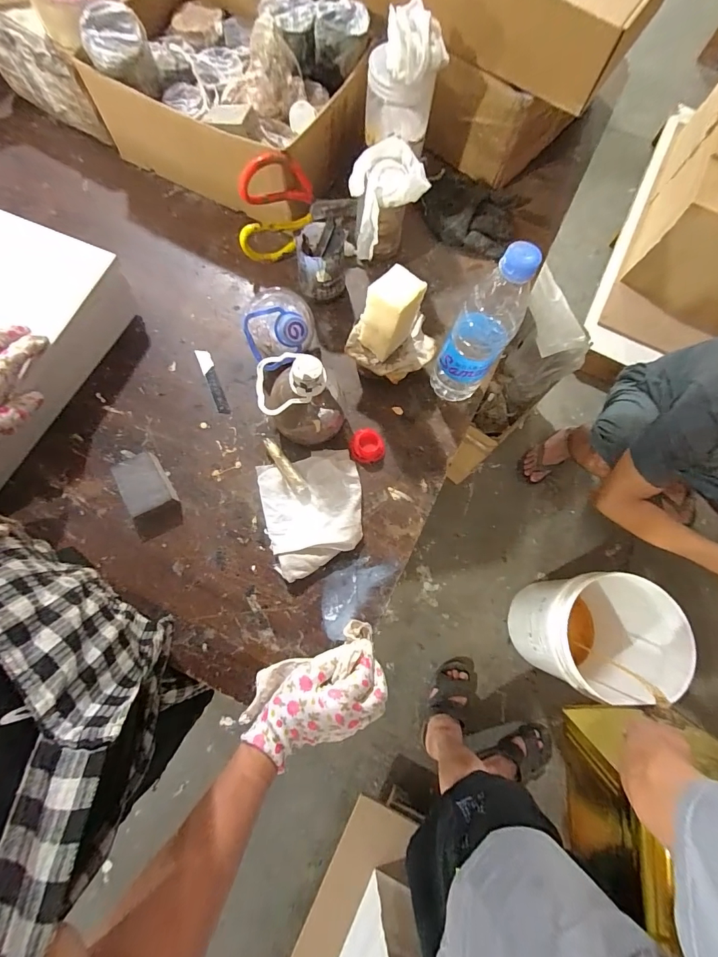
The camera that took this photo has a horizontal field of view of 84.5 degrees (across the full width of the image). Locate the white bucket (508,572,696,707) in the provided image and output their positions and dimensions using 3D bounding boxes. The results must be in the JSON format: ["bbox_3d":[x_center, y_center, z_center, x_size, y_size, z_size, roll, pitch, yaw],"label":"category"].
[{"bbox_3d":[0.625,0.412,1.067,0.311,0.315,0.287,1,75,-2],"label":"white bucket"}]

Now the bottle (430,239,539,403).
[{"bbox_3d":[0.130,-0.157,0.441,0.068,0.208,0.052,30,76,6],"label":"bottle"}]

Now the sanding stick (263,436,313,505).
[{"bbox_3d":[-0.088,-0.011,0.488,0.017,0.015,0.096,-32,78,-10],"label":"sanding stick"}]

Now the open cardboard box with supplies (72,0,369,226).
[{"bbox_3d":[-0.180,-0.538,0.556,0.341,0.145,0.262,31,76,6],"label":"open cardboard box with supplies"}]

